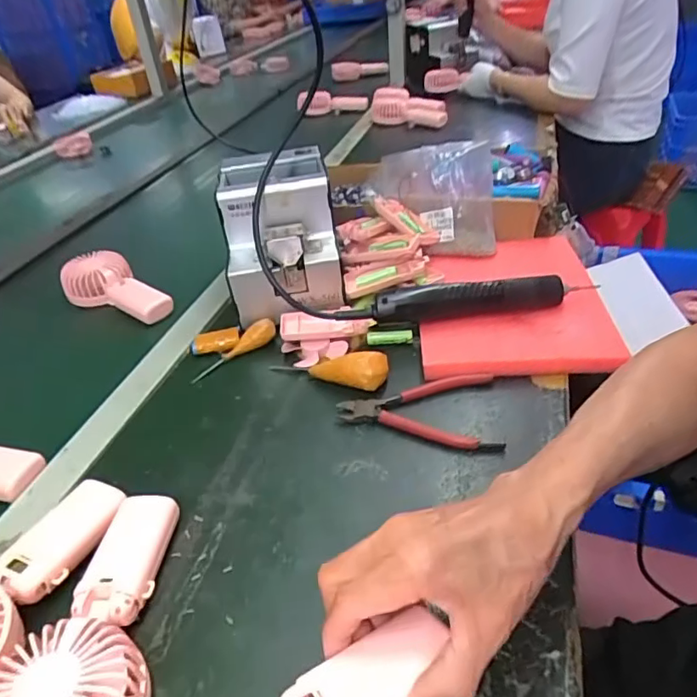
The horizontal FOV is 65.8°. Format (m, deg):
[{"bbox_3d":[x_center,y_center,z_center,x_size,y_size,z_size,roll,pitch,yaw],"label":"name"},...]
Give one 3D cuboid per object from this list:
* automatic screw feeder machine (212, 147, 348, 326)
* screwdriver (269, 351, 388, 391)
[{"bbox_3d":[-0.081,-0.128,0.646,0.126,0.158,0.166,-11,37,-4],"label":"automatic screw feeder machine"},{"bbox_3d":[-0.022,0.018,0.549,0.127,0.029,0.040,-1,35,27],"label":"screwdriver"}]

